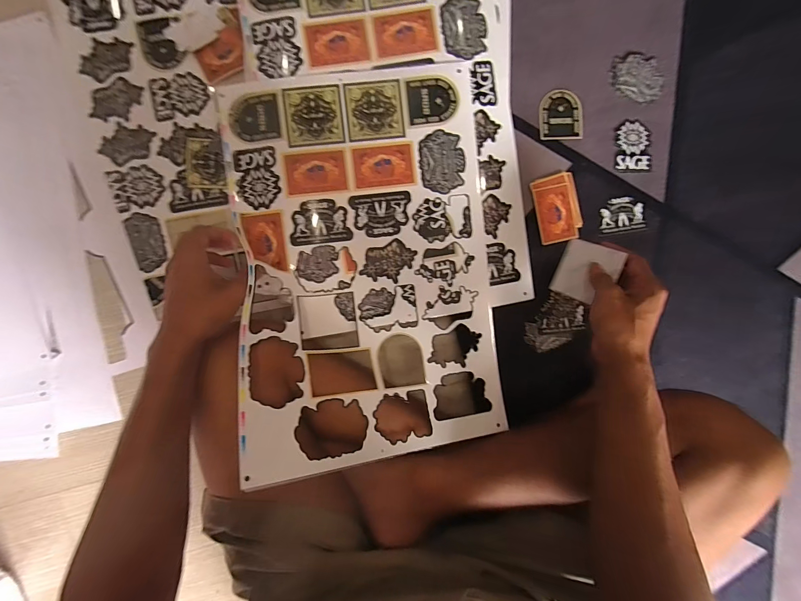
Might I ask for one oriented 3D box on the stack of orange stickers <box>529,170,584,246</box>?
[{"bbox_3d":[0.229,-0.134,0.494,0.064,0.006,0.093,-13,95,-3],"label":"stack of orange stickers"}]

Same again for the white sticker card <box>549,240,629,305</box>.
[{"bbox_3d":[0.230,-0.035,0.422,0.004,0.072,0.070,0,114,-35],"label":"white sticker card"}]

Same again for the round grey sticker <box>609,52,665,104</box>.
[{"bbox_3d":[0.342,-0.322,0.489,0.078,0.004,0.063,9,93,-5],"label":"round grey sticker"}]

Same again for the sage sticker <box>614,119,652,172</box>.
[{"bbox_3d":[0.343,-0.227,0.497,0.053,0.005,0.074,0,94,-4],"label":"sage sticker"}]

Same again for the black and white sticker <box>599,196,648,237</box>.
[{"bbox_3d":[0.328,-0.126,0.498,0.067,0.004,0.053,-7,94,-4],"label":"black and white sticker"}]

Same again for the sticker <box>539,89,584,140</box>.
[{"bbox_3d":[0.232,-0.268,0.489,0.063,0.004,0.067,-3,94,-4],"label":"sticker"}]

